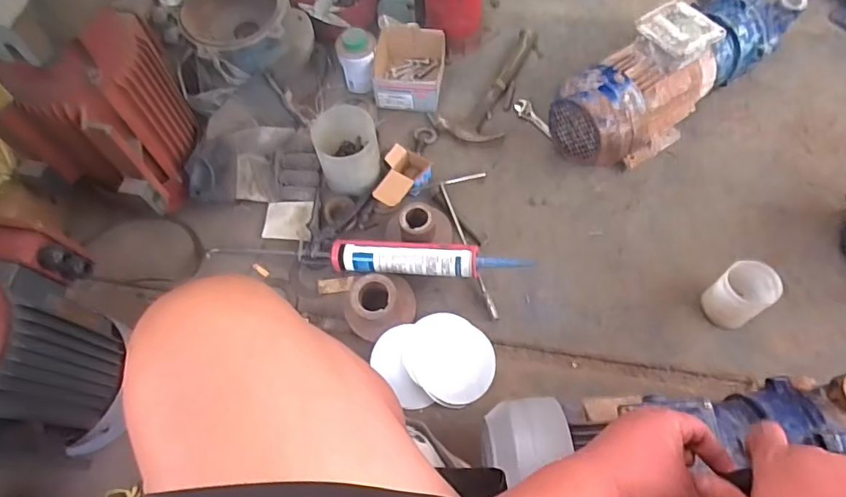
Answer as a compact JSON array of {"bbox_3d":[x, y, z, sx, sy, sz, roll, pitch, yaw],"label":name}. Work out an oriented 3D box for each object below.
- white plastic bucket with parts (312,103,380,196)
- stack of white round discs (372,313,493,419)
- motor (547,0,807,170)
[{"bbox_3d":[-0.132,-0.167,0.963,0.110,0.110,0.124,-7,65,-1],"label":"white plastic bucket with parts"},{"bbox_3d":[0.042,0.168,0.840,0.143,0.016,0.129,42,69,18],"label":"stack of white round discs"},{"bbox_3d":[0.453,-0.326,0.968,0.475,0.224,0.159,-38,68,-13],"label":"motor"}]

